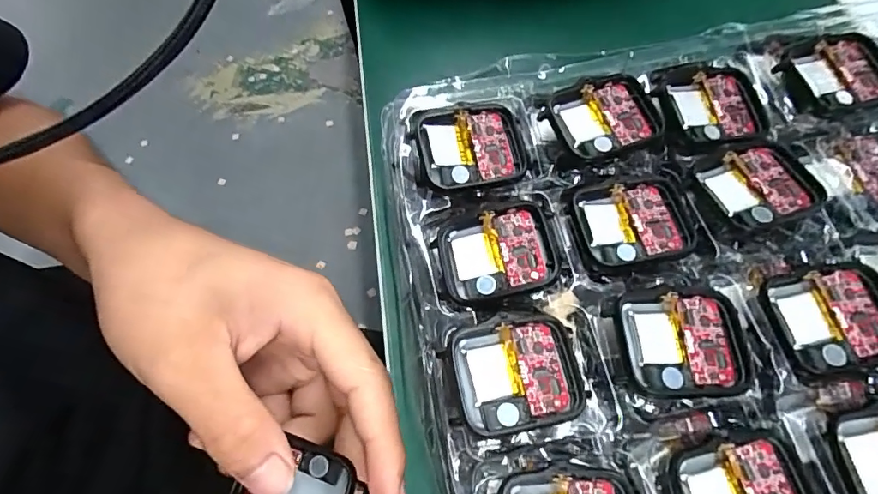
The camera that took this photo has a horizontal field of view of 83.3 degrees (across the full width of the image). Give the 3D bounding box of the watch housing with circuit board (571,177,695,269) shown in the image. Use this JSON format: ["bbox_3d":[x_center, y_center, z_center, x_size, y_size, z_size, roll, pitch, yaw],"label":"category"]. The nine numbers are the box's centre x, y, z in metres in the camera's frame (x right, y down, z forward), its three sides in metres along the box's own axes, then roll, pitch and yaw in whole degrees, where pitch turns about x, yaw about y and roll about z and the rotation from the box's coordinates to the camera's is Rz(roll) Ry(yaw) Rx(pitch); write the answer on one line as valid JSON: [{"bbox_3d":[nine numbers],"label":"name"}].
[{"bbox_3d":[0.077,-0.010,0.198,0.043,0.006,0.037,-8,66,-2],"label":"watch housing with circuit board"}]

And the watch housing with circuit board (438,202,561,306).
[{"bbox_3d":[0.023,0.004,0.193,0.043,0.013,0.035,-8,66,-2],"label":"watch housing with circuit board"}]

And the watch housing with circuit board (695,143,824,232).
[{"bbox_3d":[0.127,-0.024,0.196,0.042,0.009,0.035,-24,67,-8],"label":"watch housing with circuit board"}]

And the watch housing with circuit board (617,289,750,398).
[{"bbox_3d":[0.086,0.033,0.172,0.041,0.005,0.037,-2,66,1],"label":"watch housing with circuit board"}]

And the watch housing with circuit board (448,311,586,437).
[{"bbox_3d":[0.027,0.043,0.170,0.043,0.007,0.037,-9,66,-2],"label":"watch housing with circuit board"}]

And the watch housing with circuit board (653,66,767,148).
[{"bbox_3d":[0.121,-0.061,0.218,0.047,0.009,0.042,0,66,2],"label":"watch housing with circuit board"}]

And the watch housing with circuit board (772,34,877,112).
[{"bbox_3d":[0.178,-0.076,0.218,0.046,0.007,0.036,-8,66,-1],"label":"watch housing with circuit board"}]

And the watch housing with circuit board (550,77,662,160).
[{"bbox_3d":[0.072,-0.055,0.212,0.039,0.007,0.036,-15,66,-4],"label":"watch housing with circuit board"}]

